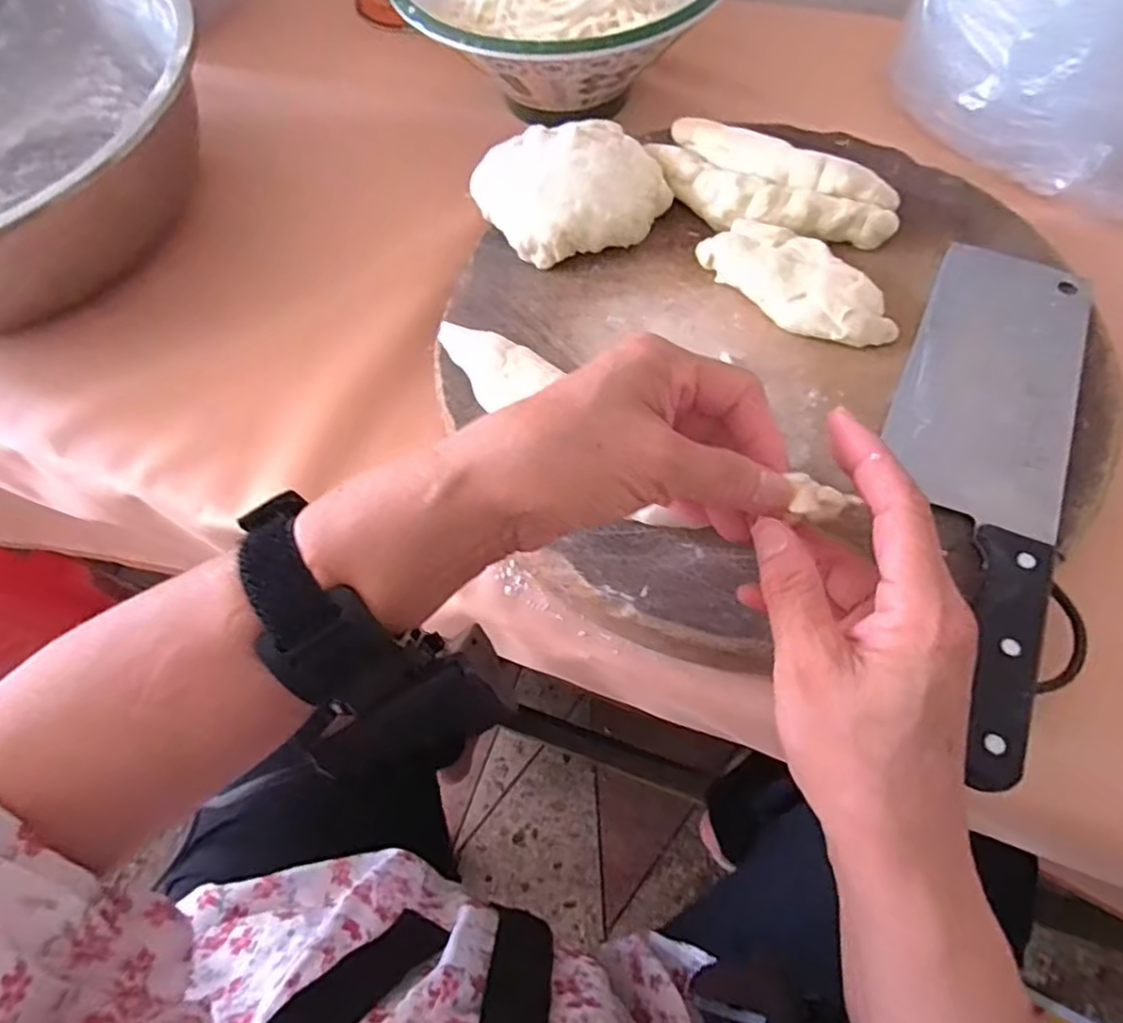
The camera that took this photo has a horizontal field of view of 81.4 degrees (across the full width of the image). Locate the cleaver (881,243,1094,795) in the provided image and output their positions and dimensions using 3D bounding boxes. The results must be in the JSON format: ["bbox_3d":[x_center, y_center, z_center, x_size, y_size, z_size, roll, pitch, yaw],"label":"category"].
[{"bbox_3d":[0.197,-0.027,0.309,0.082,0.017,0.285,24,67,14],"label":"cleaver"}]

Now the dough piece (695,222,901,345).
[{"bbox_3d":[0.132,-0.127,0.364,0.047,0.016,0.110,-37,68,-14],"label":"dough piece"}]

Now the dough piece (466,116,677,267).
[{"bbox_3d":[0.004,-0.196,0.395,0.097,0.030,0.091,-33,67,-13],"label":"dough piece"}]

